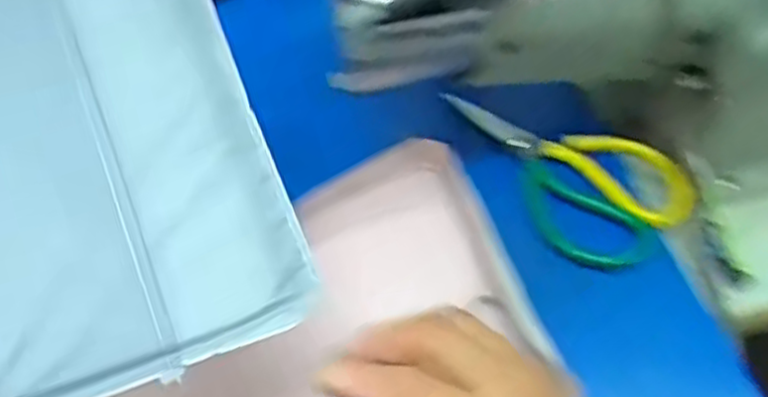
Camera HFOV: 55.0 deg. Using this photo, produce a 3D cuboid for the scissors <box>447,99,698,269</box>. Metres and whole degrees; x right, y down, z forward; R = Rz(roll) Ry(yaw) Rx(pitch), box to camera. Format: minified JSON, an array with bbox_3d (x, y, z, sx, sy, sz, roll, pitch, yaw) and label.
[{"bbox_3d":[0.126,-0.027,0.541,0.100,0.020,0.184,-38,64,-22],"label":"scissors"}]

